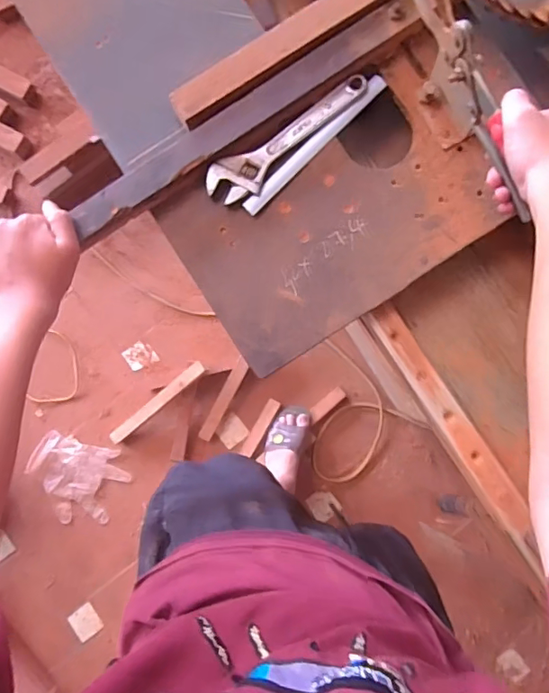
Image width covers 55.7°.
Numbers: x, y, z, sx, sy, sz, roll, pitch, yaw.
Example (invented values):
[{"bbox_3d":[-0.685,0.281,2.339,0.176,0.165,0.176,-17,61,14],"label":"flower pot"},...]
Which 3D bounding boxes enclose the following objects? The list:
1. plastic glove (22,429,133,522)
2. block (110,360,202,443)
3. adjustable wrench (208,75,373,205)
[{"bbox_3d":[-0.518,0.353,1.360,0.258,0.035,0.209,15,85,4],"label":"plastic glove"},{"bbox_3d":[-0.297,0.144,1.314,0.304,0.032,0.035,-39,83,13],"label":"block"},{"bbox_3d":[0.019,-0.211,0.534,0.196,0.008,0.045,-34,84,-1],"label":"adjustable wrench"}]

